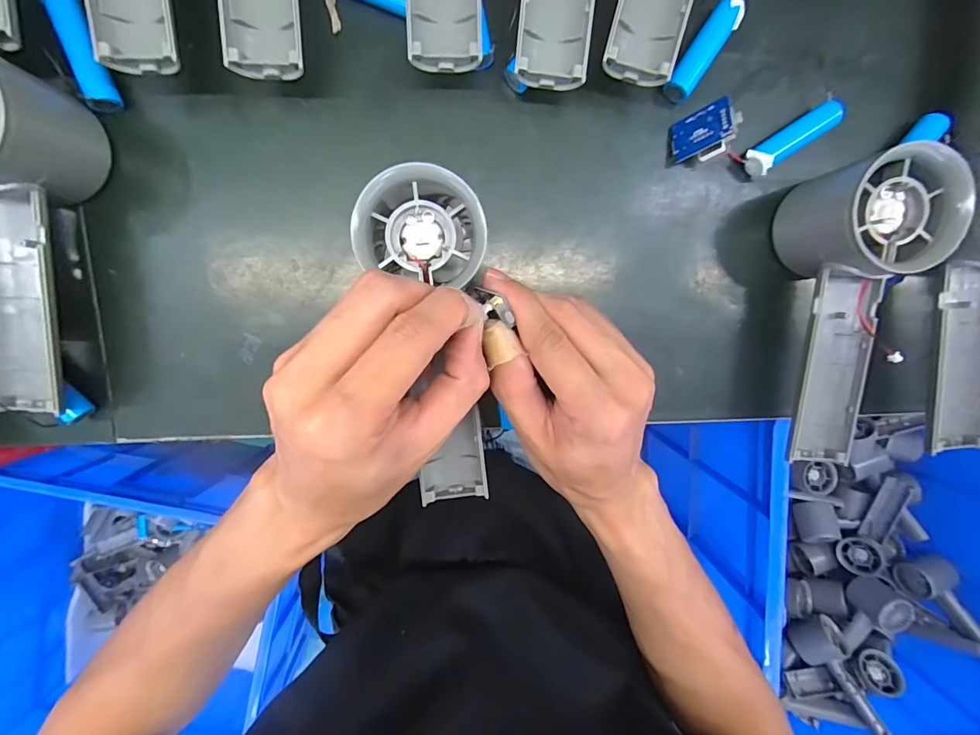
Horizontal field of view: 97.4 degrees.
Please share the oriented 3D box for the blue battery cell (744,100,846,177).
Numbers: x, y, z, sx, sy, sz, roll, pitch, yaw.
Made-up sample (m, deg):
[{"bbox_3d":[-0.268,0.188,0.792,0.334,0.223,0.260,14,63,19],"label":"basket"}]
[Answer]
[{"bbox_3d":[0.163,-0.124,0.234,0.054,0.015,0.014,-35,98,2],"label":"blue battery cell"}]

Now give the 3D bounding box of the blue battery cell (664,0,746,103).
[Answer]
[{"bbox_3d":[0.111,-0.165,0.226,0.014,0.016,0.052,32,95,-7],"label":"blue battery cell"}]

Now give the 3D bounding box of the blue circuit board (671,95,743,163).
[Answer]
[{"bbox_3d":[0.114,-0.123,0.226,0.032,0.009,0.023,-11,93,44],"label":"blue circuit board"}]

